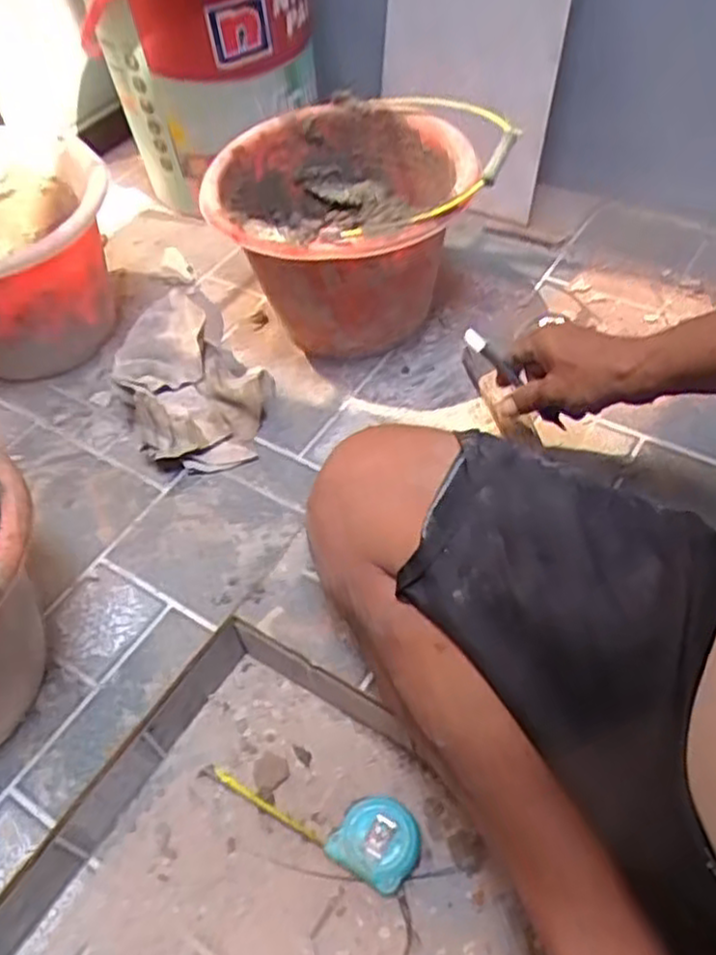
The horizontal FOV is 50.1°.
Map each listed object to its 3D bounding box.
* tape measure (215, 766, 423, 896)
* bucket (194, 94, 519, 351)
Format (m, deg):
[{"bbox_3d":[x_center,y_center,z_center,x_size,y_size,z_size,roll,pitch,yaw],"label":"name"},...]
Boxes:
[{"bbox_3d":[-0.034,0.279,0.656,0.185,0.032,0.063,24,56,22],"label":"tape measure"},{"bbox_3d":[-0.006,-0.298,0.923,0.330,0.189,0.312,-2,50,3],"label":"bucket"}]

